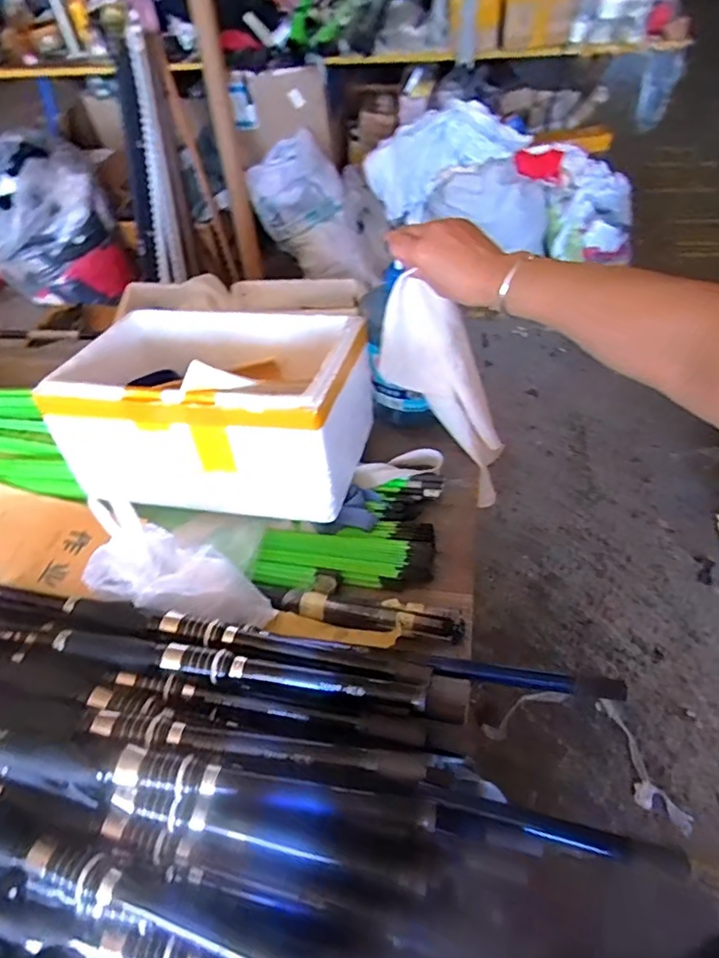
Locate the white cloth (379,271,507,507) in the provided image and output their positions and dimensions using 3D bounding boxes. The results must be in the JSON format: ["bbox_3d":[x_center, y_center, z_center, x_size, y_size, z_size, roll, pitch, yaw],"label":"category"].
[{"bbox_3d":[0.116,-0.100,0.719,0.098,0.349,0.053,-3,47,37],"label":"white cloth"}]

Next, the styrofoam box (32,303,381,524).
[{"bbox_3d":[-0.172,-0.090,0.674,0.348,0.185,0.236,3,53,7],"label":"styrofoam box"}]

